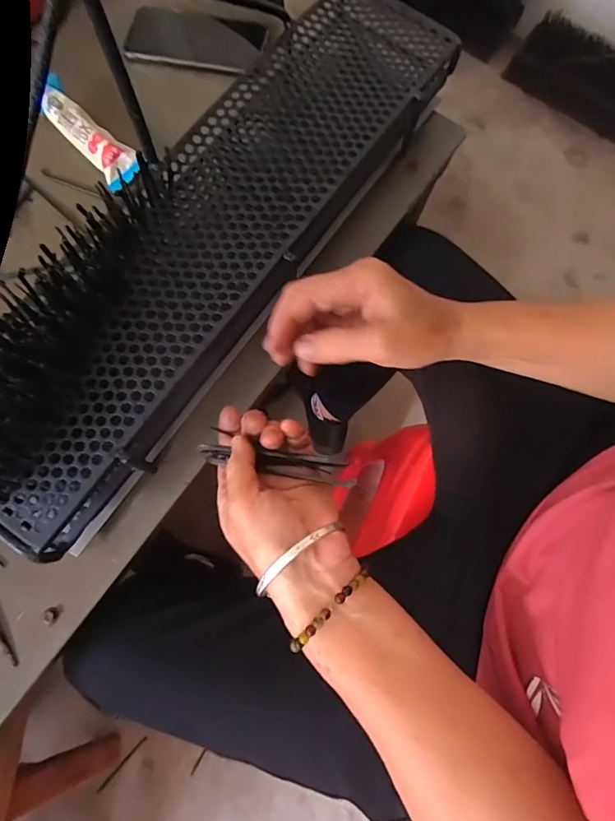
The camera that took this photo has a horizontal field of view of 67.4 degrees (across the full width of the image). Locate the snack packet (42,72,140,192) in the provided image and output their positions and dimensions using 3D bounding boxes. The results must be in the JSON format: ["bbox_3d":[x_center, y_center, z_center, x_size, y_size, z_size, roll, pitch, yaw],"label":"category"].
[{"bbox_3d":[-0.232,-0.292,0.488,0.039,0.034,0.139,-41,81,-13],"label":"snack packet"}]

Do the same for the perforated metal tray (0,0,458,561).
[{"bbox_3d":[-0.067,-0.163,0.414,0.152,0.046,0.606,32,76,7],"label":"perforated metal tray"}]

